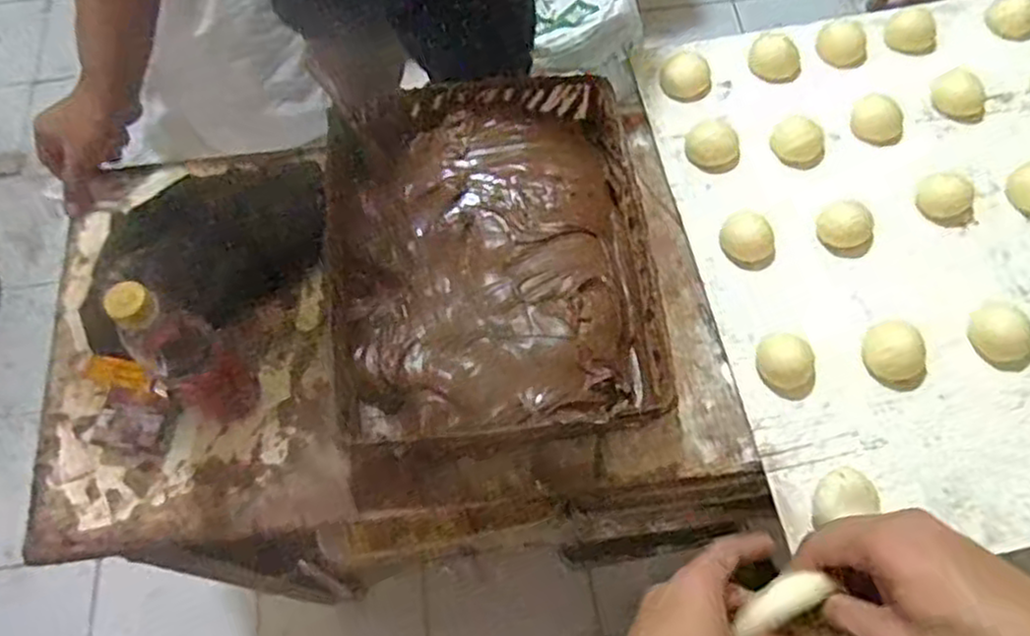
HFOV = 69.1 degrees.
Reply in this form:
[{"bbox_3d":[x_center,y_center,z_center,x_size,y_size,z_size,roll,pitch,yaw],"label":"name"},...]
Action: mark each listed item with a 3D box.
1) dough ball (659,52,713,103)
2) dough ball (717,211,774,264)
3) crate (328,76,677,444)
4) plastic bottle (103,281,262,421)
[{"bbox_3d":[0.183,-0.257,0.798,0.049,0.024,0.050,-1,65,2],"label":"dough ball"},{"bbox_3d":[0.218,-0.075,0.705,0.050,0.031,0.040,21,68,12],"label":"dough ball"},{"bbox_3d":[-0.023,-0.060,0.691,0.283,0.064,0.355,-8,65,-2],"label":"crate"},{"bbox_3d":[-0.260,0.027,0.590,0.050,0.194,0.054,-1,65,2],"label":"plastic bottle"}]

